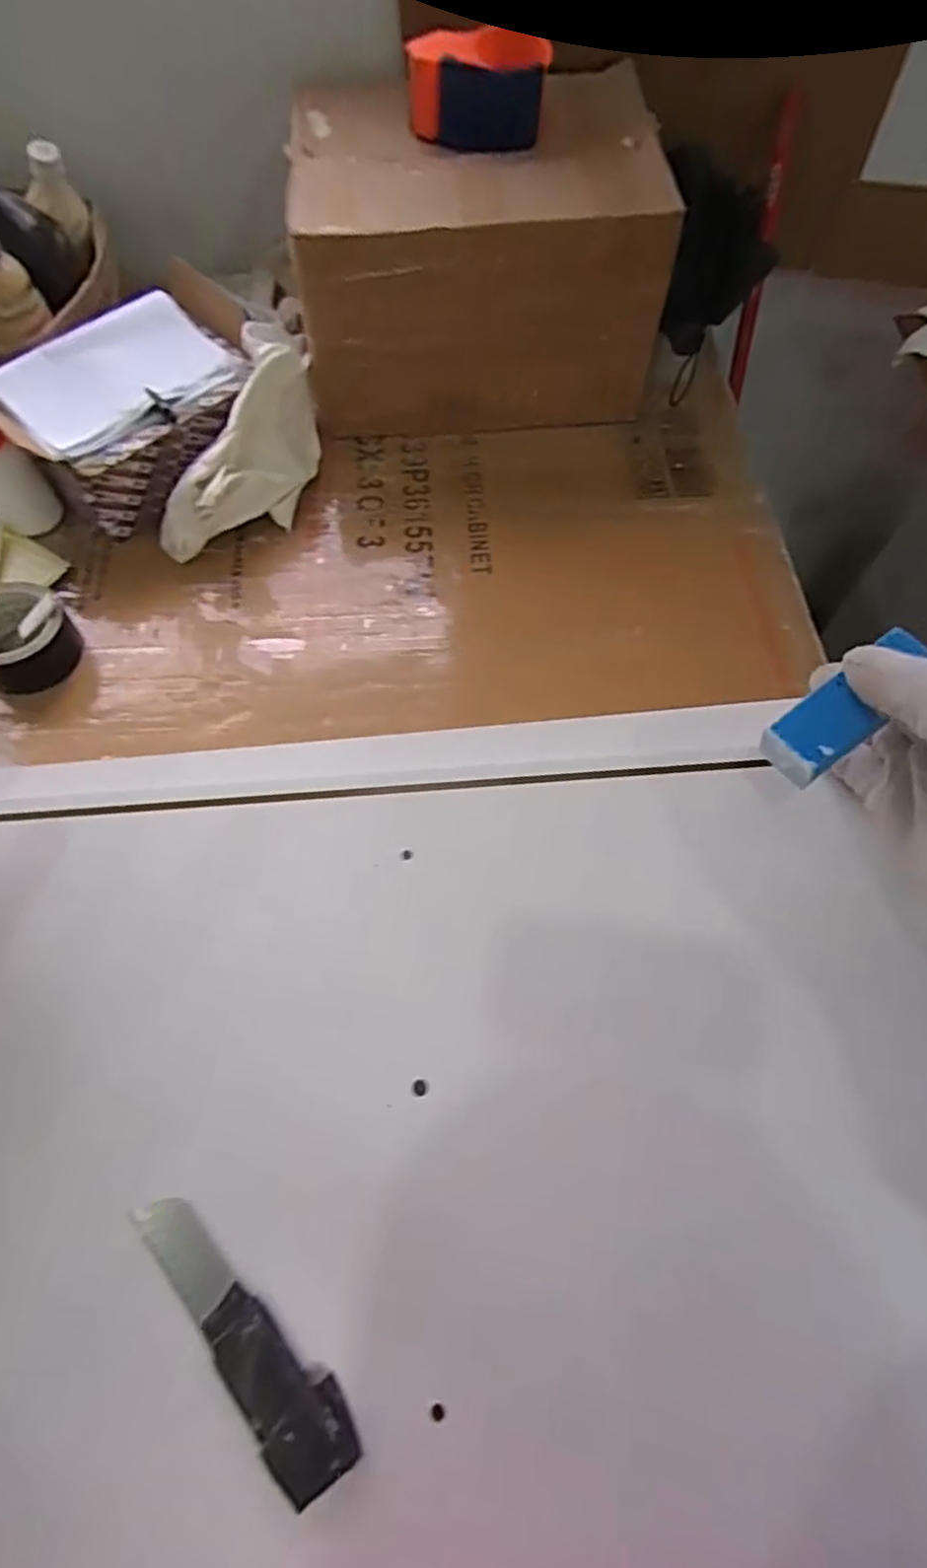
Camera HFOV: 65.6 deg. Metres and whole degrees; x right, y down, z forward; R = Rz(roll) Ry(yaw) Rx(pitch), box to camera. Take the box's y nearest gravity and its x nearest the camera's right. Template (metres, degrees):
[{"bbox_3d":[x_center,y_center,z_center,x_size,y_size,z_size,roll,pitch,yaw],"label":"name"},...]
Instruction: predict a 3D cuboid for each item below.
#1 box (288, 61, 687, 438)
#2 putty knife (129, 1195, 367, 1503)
[{"bbox_3d":[0.006,-0.595,0.830,0.383,0.248,0.273,-4,63,-4],"label":"box"},{"bbox_3d":[-0.072,0.175,0.232,0.025,0.009,0.099,-39,71,-19],"label":"putty knife"}]

